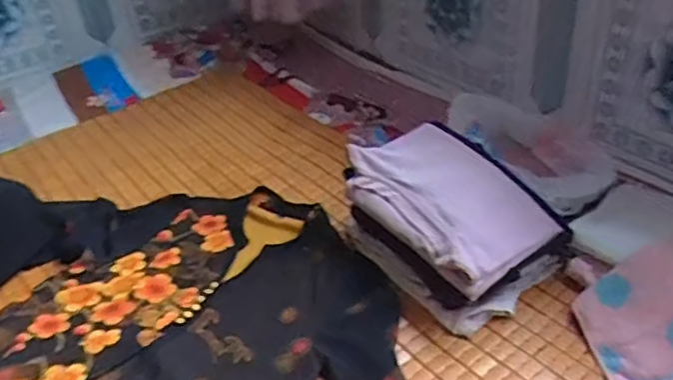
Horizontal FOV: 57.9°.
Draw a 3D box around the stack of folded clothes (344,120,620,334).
[{"bbox_3d":[0.178,0.038,0.905,0.229,0.149,0.279,-26,40,-27],"label":"stack of folded clothes"}]

